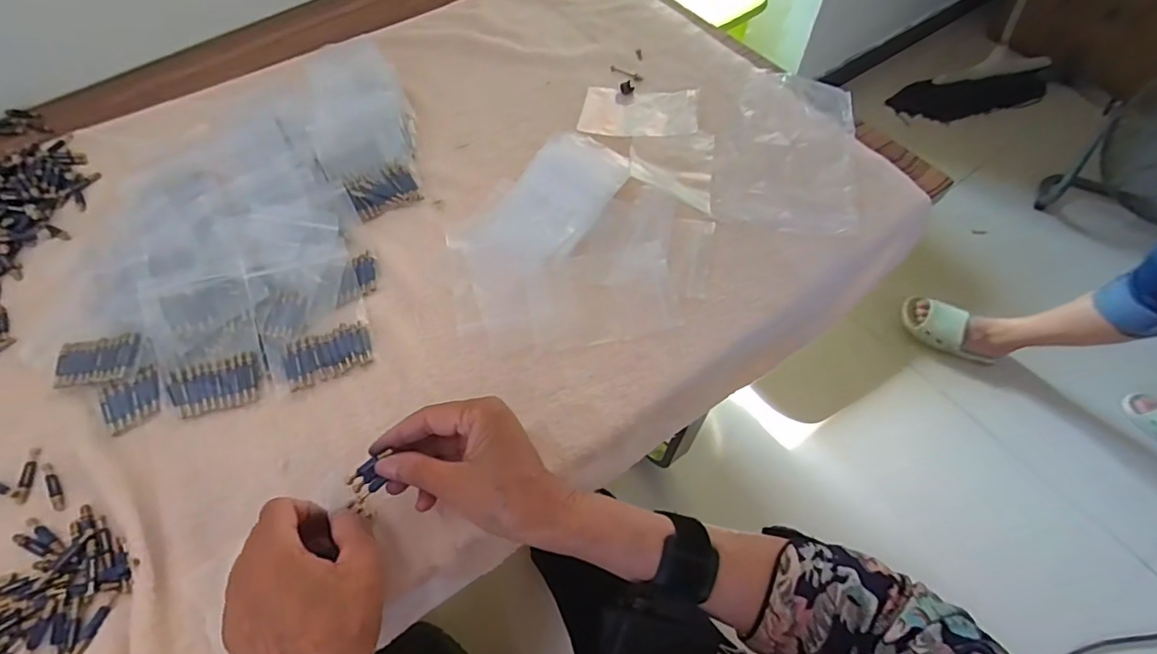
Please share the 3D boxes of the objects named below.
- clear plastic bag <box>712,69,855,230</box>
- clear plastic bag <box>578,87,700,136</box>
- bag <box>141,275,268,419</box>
[{"bbox_3d":[0.194,-0.170,0.504,0.121,0.030,0.180,9,61,9],"label":"clear plastic bag"},{"bbox_3d":[0.062,-0.223,0.558,0.116,0.014,0.078,7,60,7],"label":"clear plastic bag"},{"bbox_3d":[-0.290,0.012,0.425,0.080,0.010,0.113,-16,76,-6],"label":"bag"}]

